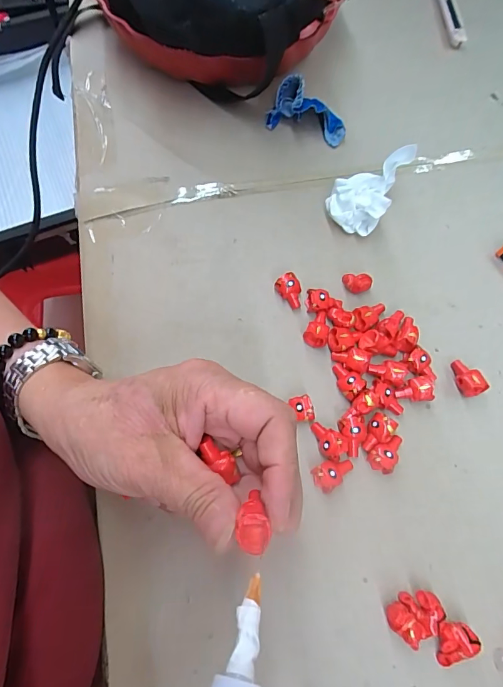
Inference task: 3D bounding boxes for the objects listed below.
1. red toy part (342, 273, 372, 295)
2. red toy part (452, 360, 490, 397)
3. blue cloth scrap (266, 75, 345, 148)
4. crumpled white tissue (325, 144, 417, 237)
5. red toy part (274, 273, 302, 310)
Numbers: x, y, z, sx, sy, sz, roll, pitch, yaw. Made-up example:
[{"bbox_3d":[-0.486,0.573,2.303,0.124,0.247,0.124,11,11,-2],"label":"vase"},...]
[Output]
[{"bbox_3d":[0.078,-0.044,0.294,0.021,0.011,0.011,8,68,2],"label":"red toy part"},{"bbox_3d":[0.149,0.023,0.275,0.017,0.013,0.025,-9,69,-5],"label":"red toy part"},{"bbox_3d":[0.052,-0.202,0.354,0.069,0.042,0.026,24,69,-7],"label":"blue cloth scrap"},{"bbox_3d":[0.090,-0.122,0.315,0.044,0.034,0.071,26,70,9],"label":"crumpled white tissue"},{"bbox_3d":[0.030,-0.038,0.292,0.016,0.015,0.022,-29,72,-12],"label":"red toy part"}]

